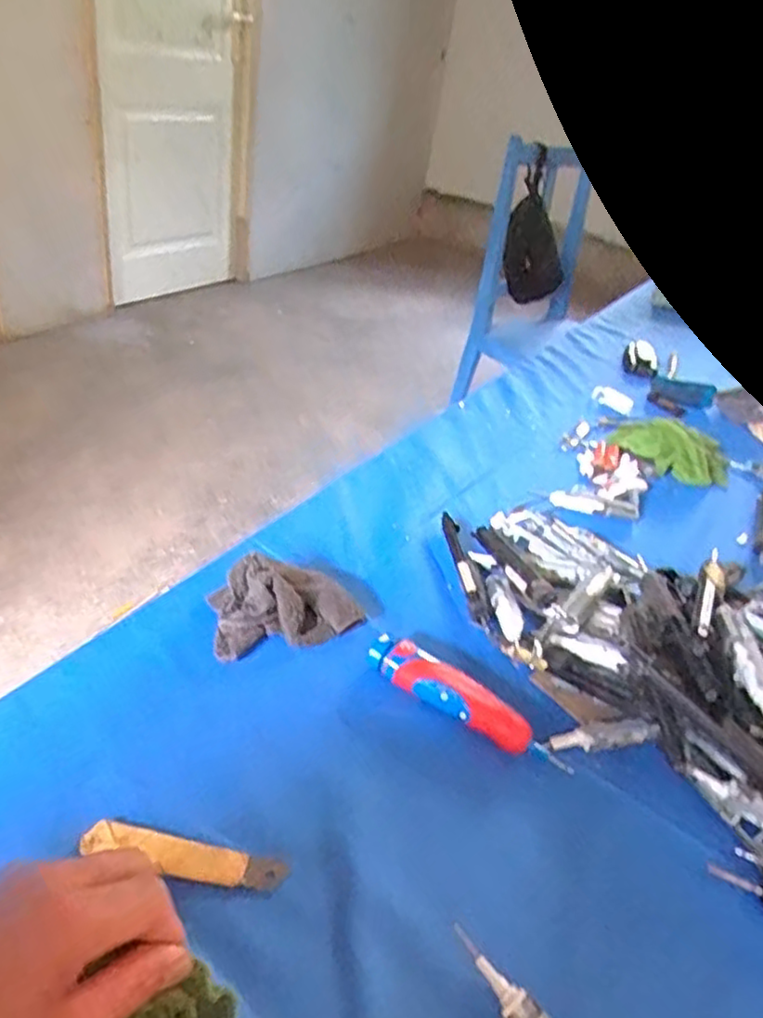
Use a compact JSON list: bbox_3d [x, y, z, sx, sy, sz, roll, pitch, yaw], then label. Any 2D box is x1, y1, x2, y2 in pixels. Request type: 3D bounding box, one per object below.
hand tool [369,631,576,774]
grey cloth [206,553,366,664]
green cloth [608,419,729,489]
[{"bbox_3d":[0.059,0.138,0.503,0.152,0.030,0.027,22,37,21],"label":"hand tool"},{"bbox_3d":[-0.076,0.072,0.557,0.117,0.041,0.072,-6,36,-19],"label":"grey cloth"},{"bbox_3d":[0.356,-0.076,0.861,0.146,0.039,0.088,24,37,19],"label":"green cloth"}]

